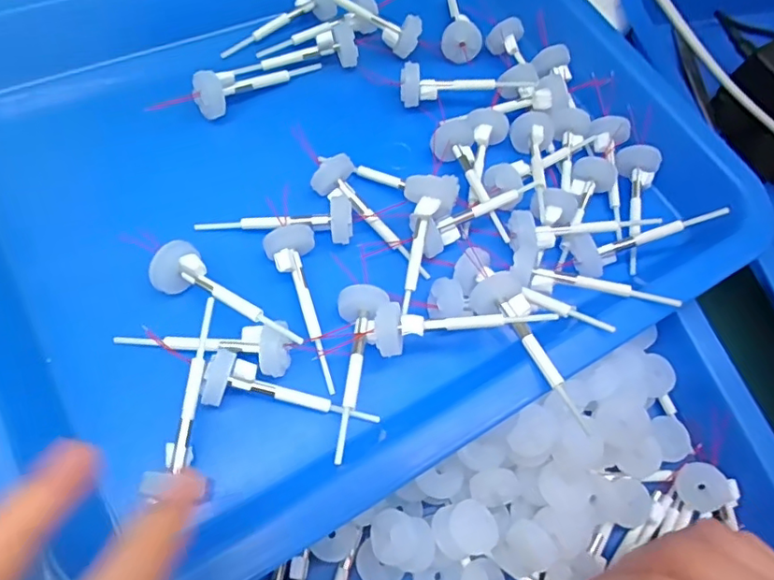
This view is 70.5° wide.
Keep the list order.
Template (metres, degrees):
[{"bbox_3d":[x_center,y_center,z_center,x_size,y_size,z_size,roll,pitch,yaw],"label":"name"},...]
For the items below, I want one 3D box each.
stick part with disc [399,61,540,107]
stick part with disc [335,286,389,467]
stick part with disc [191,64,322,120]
[{"bbox_3d":[0.040,-0.104,0.275,0.067,0.015,0.015,-7,69,-5],"label":"stick part with disc"},{"bbox_3d":[-0.011,0.030,0.208,0.019,0.020,0.067,4,68,-1],"label":"stick part with disc"},{"bbox_3d":[-0.060,-0.101,0.266,0.067,0.016,0.017,-28,71,-31],"label":"stick part with disc"}]

